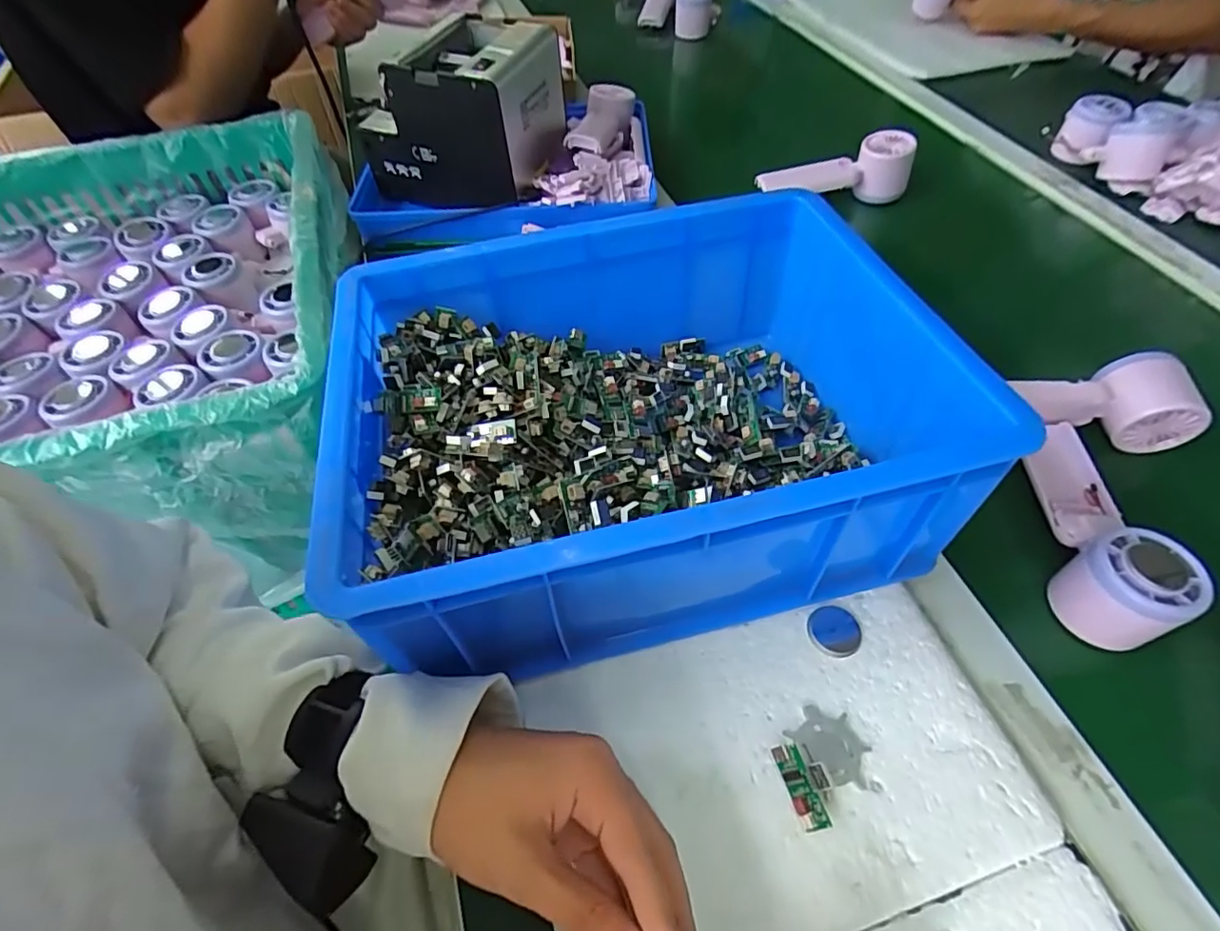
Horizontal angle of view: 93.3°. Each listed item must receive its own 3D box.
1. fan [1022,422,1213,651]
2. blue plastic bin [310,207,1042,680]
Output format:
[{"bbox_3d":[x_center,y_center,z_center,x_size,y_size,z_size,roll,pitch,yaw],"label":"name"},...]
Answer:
[{"bbox_3d":[0.309,0.030,0.369,0.053,0.054,0.156,3,53,5],"label":"fan"},{"bbox_3d":[0.020,-0.034,0.365,0.339,0.125,0.266,-9,54,-4],"label":"blue plastic bin"}]

